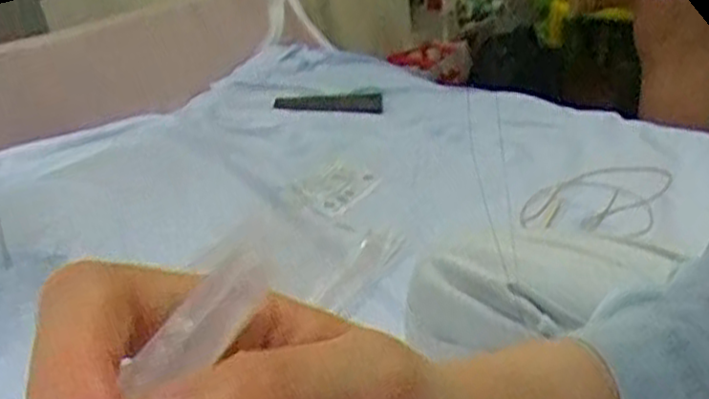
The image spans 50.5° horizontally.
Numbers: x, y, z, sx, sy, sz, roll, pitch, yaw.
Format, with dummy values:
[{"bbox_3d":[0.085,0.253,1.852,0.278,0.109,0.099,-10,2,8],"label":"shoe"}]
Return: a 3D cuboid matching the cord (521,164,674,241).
[{"bbox_3d":[0.266,-0.003,0.823,0.124,0.010,0.175,11,30,31],"label":"cord"}]

